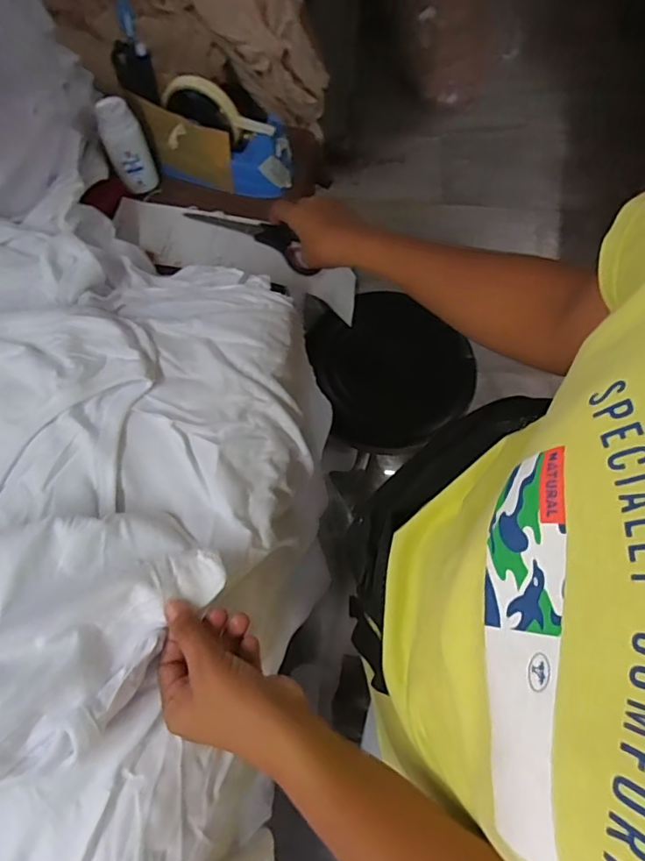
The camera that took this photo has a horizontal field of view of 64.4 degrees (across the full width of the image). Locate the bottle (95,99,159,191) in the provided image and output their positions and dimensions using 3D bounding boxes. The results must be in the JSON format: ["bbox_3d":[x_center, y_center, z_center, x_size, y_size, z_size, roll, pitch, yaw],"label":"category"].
[{"bbox_3d":[-0.219,-0.317,0.573,0.044,0.090,0.037,-18,70,-6],"label":"bottle"}]

